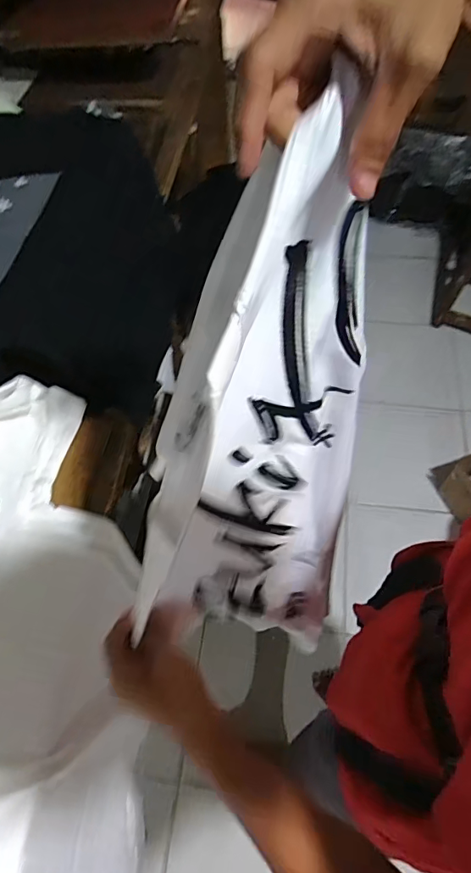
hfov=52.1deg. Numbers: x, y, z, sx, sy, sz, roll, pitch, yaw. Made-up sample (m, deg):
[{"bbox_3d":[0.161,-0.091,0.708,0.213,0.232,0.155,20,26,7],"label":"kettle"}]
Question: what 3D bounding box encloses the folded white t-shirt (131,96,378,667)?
[{"bbox_3d":[0.035,0.018,0.388,0.209,0.456,0.056,-9,38,-28],"label":"folded white t-shirt"}]

